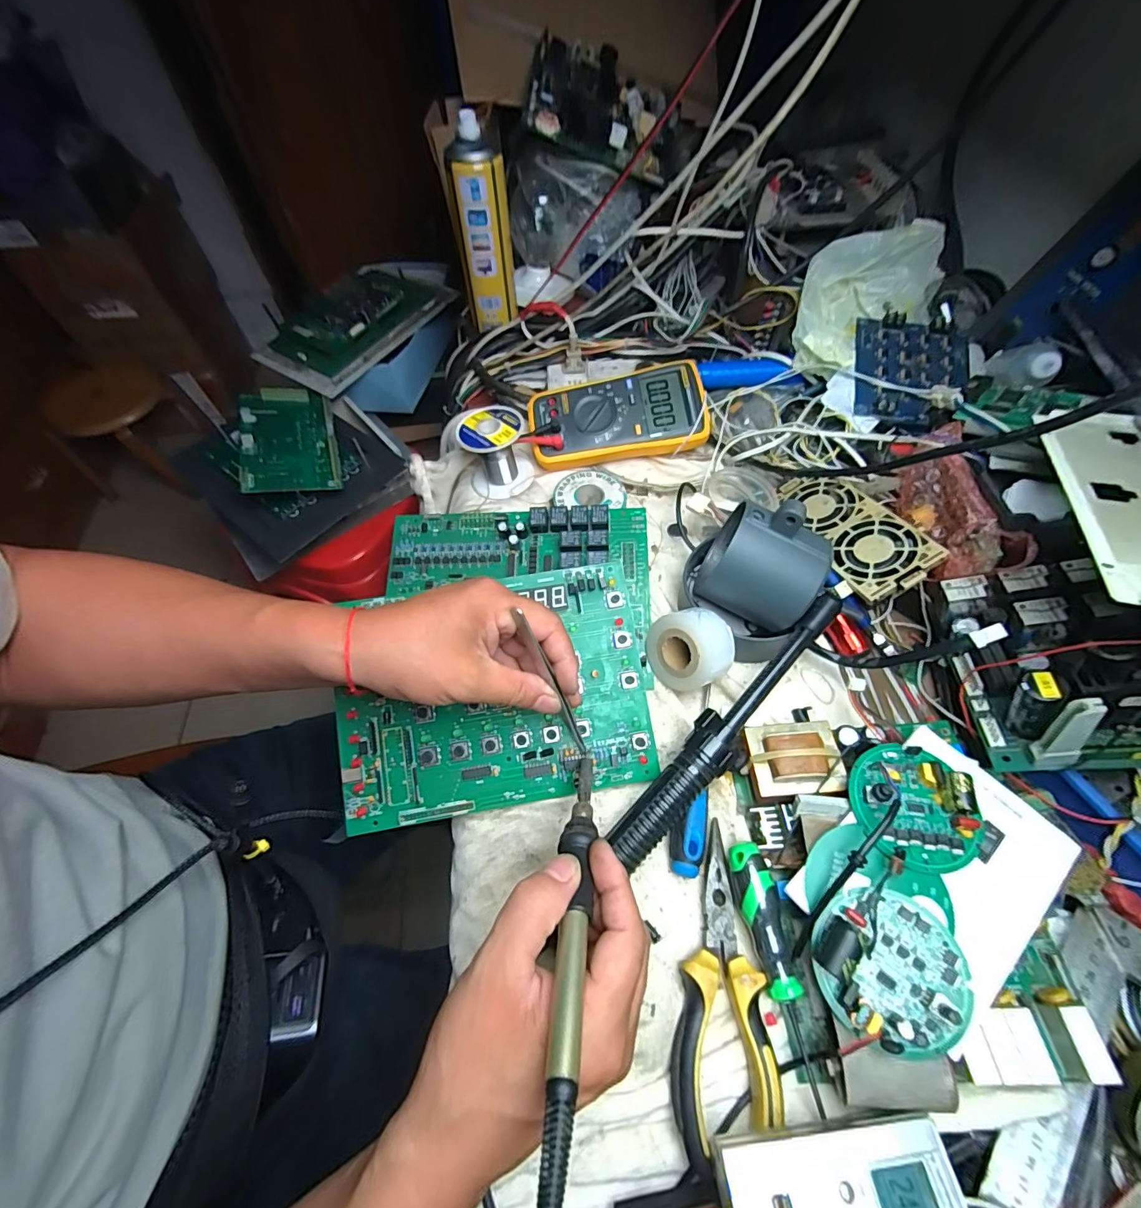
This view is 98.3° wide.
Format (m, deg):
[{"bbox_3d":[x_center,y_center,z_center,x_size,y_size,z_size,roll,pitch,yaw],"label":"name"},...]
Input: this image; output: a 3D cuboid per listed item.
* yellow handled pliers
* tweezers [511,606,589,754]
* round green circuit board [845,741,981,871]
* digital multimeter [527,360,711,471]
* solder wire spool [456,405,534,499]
[{"bbox_3d":[0.082,0.213,0.283,0.053,0.026,0.150,0,59,2],"label":"yellow handled pliers"},{"bbox_3d":[-0.010,0.055,0.316,0.007,0.127,0.017,-33,33,-16],"label":"tweezers"},{"bbox_3d":[0.204,0.118,0.293,0.064,0.026,0.068,-1,59,2],"label":"round green circuit board"},{"bbox_3d":[0.046,-0.196,0.512,0.179,0.036,0.091,-7,81,3],"label":"digital multimeter"},{"bbox_3d":[-0.074,-0.151,0.494,0.063,0.069,0.060,-1,59,2],"label":"solder wire spool"}]

